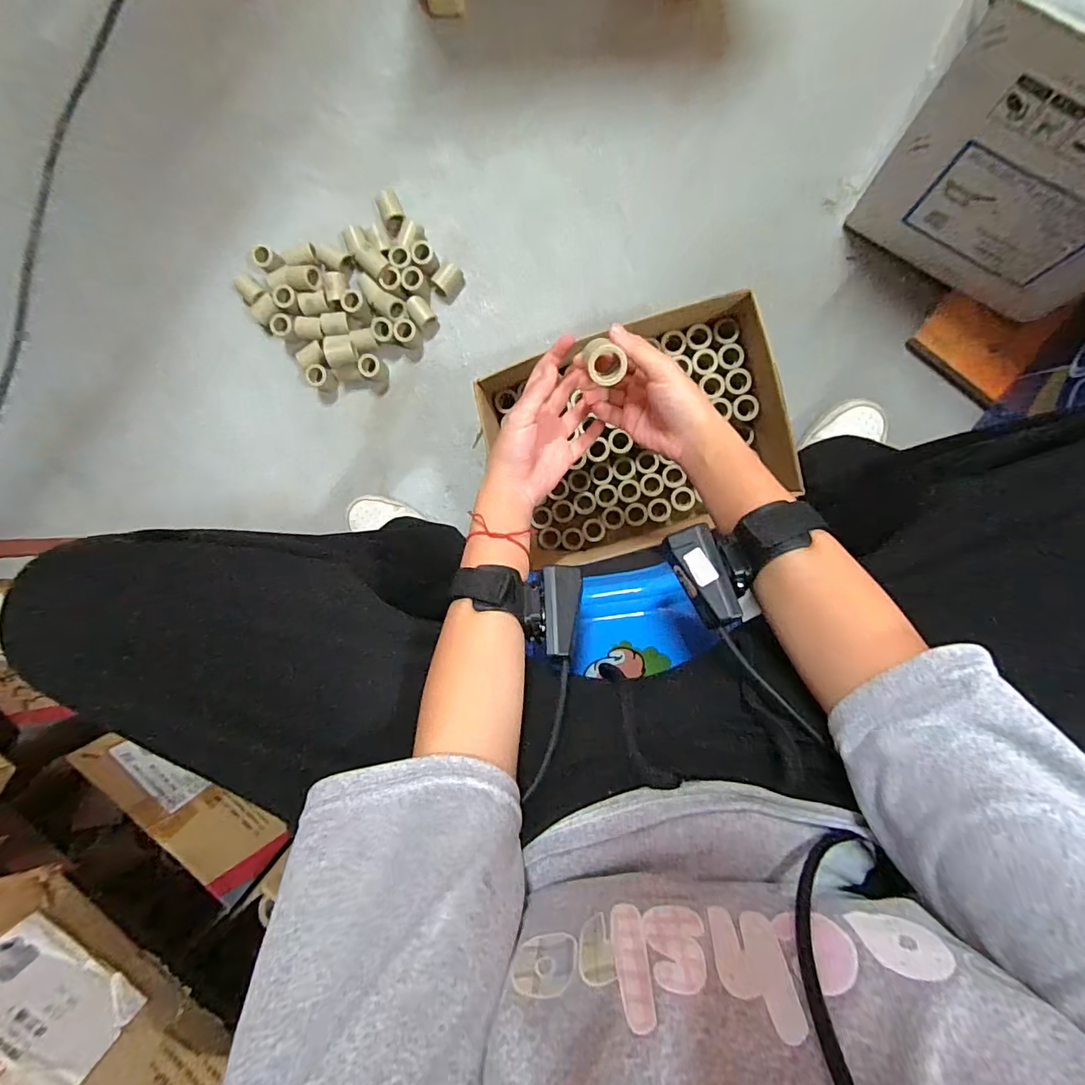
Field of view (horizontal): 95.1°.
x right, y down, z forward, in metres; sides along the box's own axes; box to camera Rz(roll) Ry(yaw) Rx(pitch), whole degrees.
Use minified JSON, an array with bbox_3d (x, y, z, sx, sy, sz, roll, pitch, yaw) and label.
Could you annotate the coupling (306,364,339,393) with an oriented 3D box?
[{"bbox_3d":[-0.290,-0.217,0.660,0.029,0.038,0.029,0,94,4],"label":"coupling"}]

